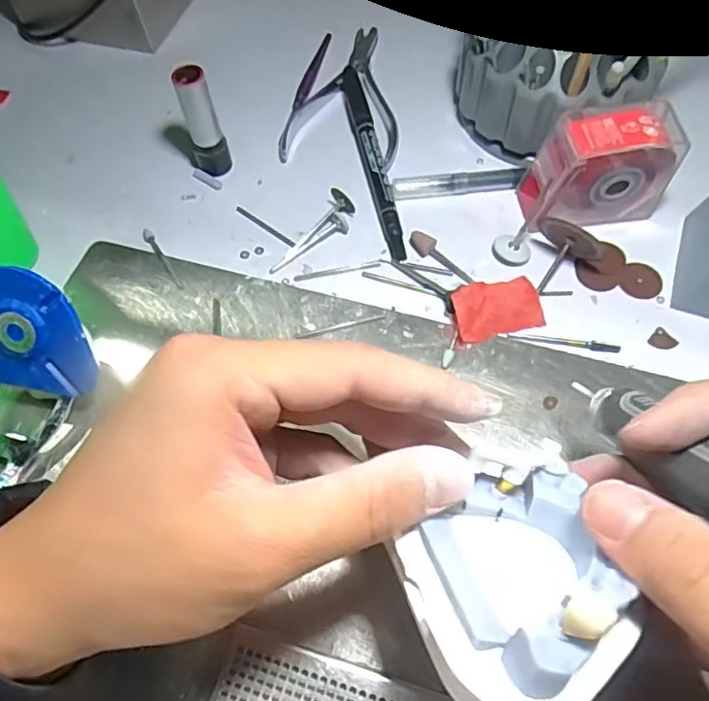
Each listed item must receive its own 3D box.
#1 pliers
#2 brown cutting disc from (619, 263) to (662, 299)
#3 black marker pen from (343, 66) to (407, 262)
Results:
[{"bbox_3d":[-0.001,-0.154,0.352,0.066,0.006,0.118,9,63,8],"label":"pliers"},{"bbox_3d":[0.140,-0.034,0.288,0.020,0.004,0.020,-1,64,2],"label":"brown cutting disc"},{"bbox_3d":[0.009,-0.108,0.325,0.012,0.010,0.136,-10,62,-2],"label":"black marker pen"}]

